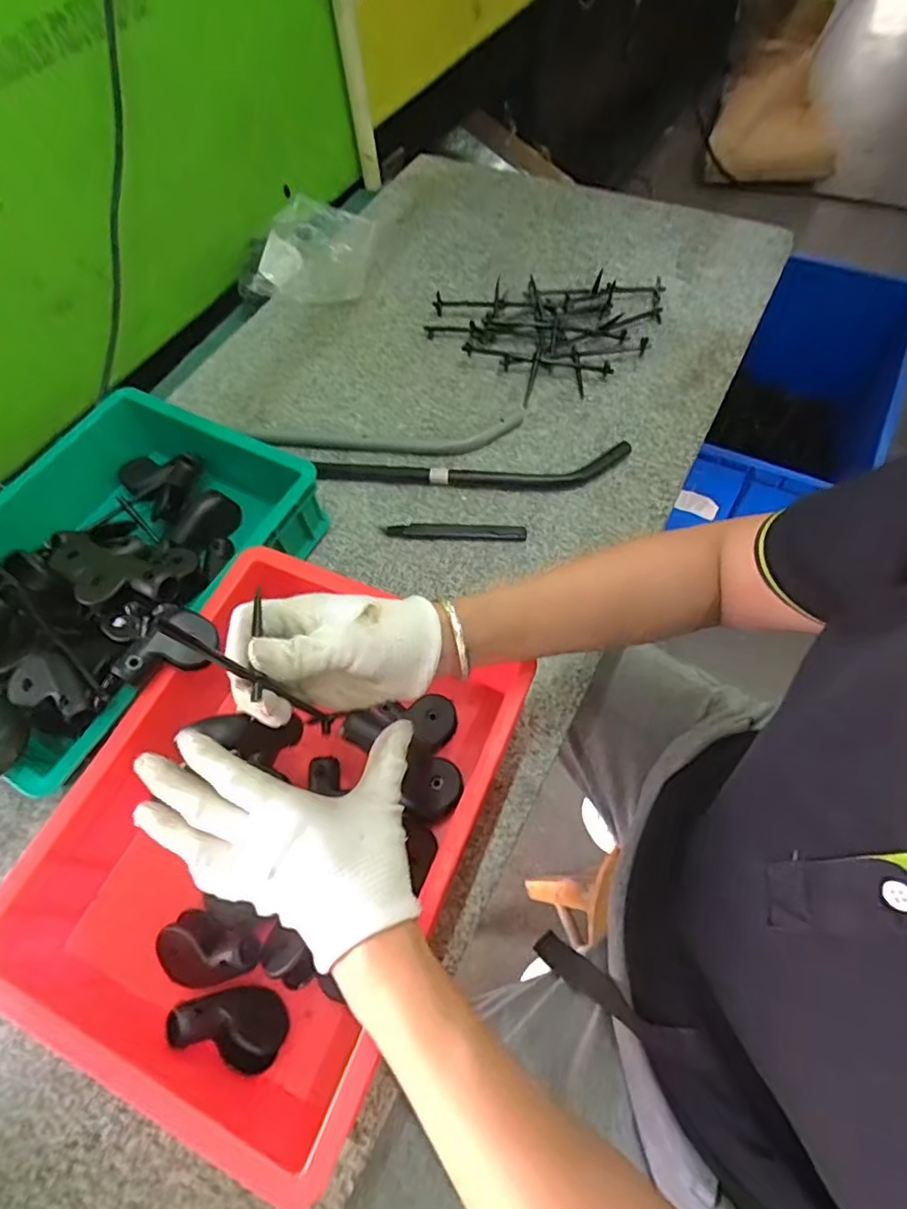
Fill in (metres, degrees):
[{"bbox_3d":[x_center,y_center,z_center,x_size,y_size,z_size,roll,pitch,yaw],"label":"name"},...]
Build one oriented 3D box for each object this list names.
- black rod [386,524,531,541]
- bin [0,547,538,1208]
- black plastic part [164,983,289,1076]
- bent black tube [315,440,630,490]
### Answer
[{"bbox_3d":[0.003,-0.074,0.595,0.139,0.008,0.019,4,62,6],"label":"black rod"},{"bbox_3d":[-0.125,0.148,0.436,0.266,0.086,0.342,20,65,14],"label":"bin"},{"bbox_3d":[-0.144,0.277,0.383,0.068,0.053,0.030,24,103,8],"label":"black plastic part"},{"bbox_3d":[0.017,-0.144,0.626,0.331,0.018,0.051,-1,62,3],"label":"bent black tube"}]

